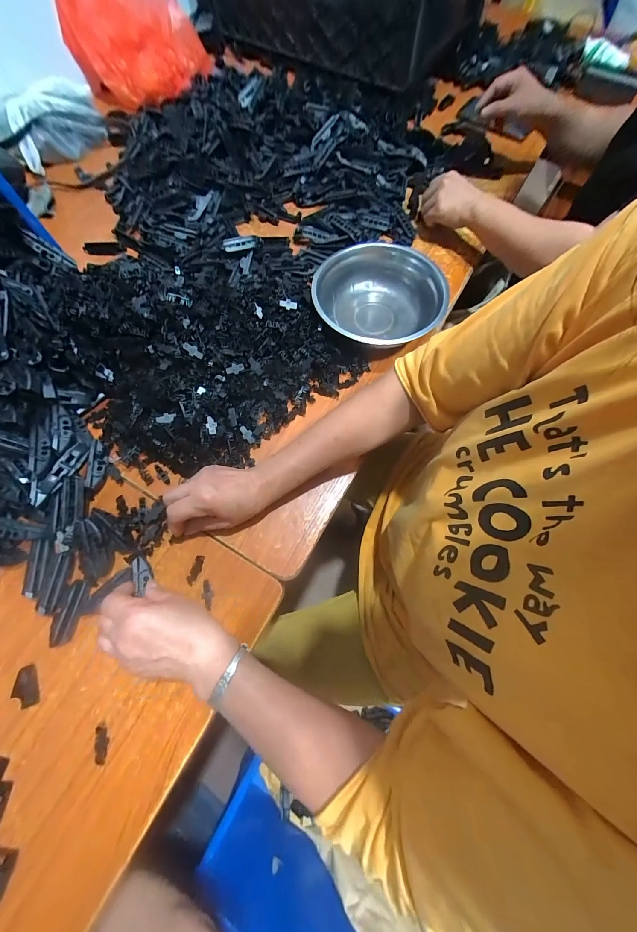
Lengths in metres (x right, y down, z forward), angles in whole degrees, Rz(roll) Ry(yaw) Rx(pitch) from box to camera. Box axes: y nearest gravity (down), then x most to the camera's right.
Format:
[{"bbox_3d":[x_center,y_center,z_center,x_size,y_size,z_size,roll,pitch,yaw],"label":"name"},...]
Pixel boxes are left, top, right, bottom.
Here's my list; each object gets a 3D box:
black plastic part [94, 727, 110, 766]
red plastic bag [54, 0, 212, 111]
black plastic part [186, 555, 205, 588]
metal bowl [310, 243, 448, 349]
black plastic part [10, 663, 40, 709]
[{"bbox_3d":[-0.232,0.298,0.323,0.012,0.007,0.034,-14,73,-6],"label":"black plastic part"},{"bbox_3d":[-0.417,-1.014,0.698,0.233,0.176,0.316,10,72,1],"label":"red plastic bag"},{"bbox_3d":[-0.153,0.130,0.378,0.012,0.004,0.036,19,72,6],"label":"black plastic part"},{"bbox_3d":[0.092,-0.265,0.487,0.203,0.053,0.202,14,71,4],"label":"metal bowl"},{"bbox_3d":[-0.329,0.248,0.340,0.019,0.009,0.041,-21,72,-8],"label":"black plastic part"}]

